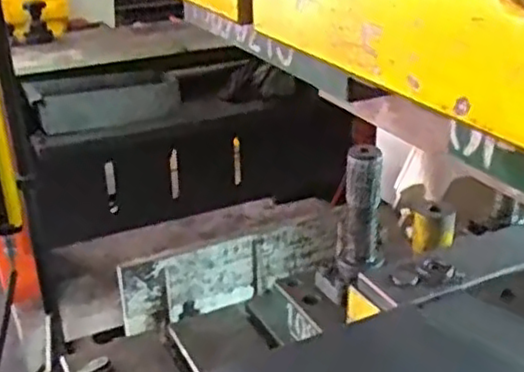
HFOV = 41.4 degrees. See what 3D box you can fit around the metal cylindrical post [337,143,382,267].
[{"bbox_3d":[0.116,0.025,0.809,0.042,0.142,0.037,8,27,17],"label":"metal cylindrical post"}]

